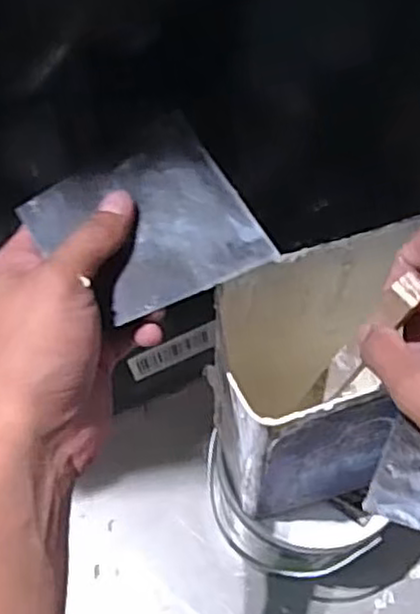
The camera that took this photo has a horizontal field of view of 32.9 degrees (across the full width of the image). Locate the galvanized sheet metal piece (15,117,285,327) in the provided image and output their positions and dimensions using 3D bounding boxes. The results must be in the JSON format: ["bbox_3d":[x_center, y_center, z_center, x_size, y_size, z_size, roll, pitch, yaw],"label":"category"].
[{"bbox_3d":[-0.032,-0.040,0.350,0.095,0.005,0.089,-30,72,-13],"label":"galvanized sheet metal piece"}]

